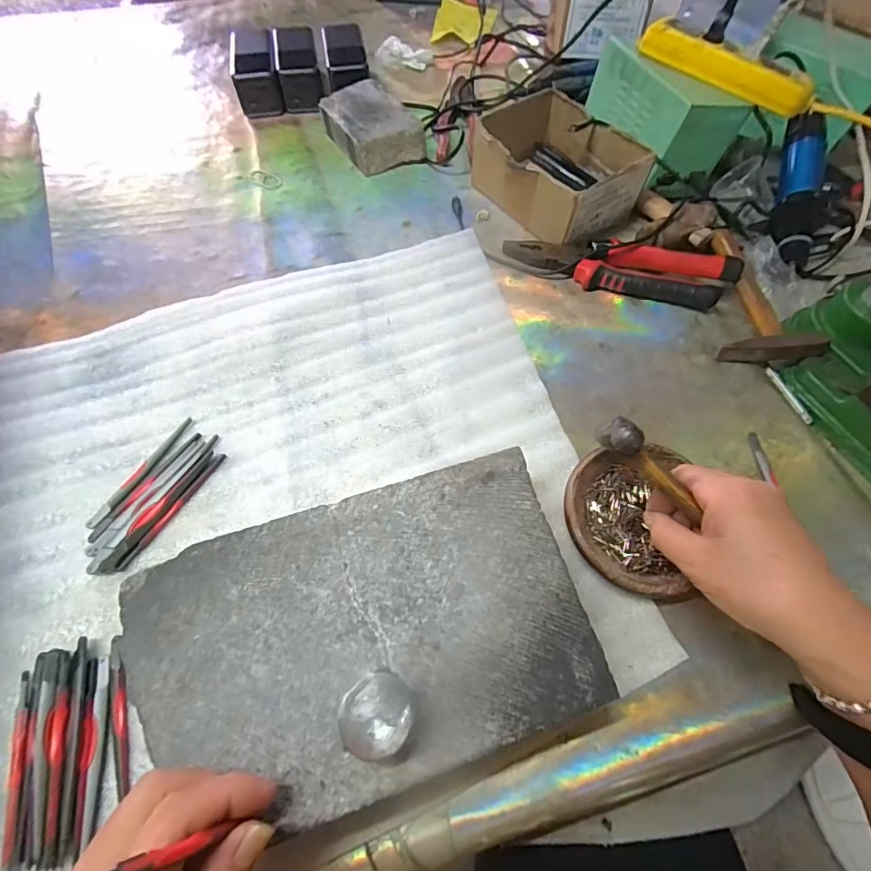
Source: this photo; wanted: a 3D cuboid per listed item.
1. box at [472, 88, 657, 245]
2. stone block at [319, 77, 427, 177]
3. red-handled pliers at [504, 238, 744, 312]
[{"bbox_3d":[0.133,-0.291,0.491,0.125,0.063,0.157,-33,67,-17],"label":"box"},{"bbox_3d":[-0.081,-0.379,0.557,0.083,0.046,0.134,-30,66,-16],"label":"stone block"},{"bbox_3d":[0.181,-0.168,0.447,0.218,0.020,0.054,13,62,6],"label":"red-handled pliers"}]

